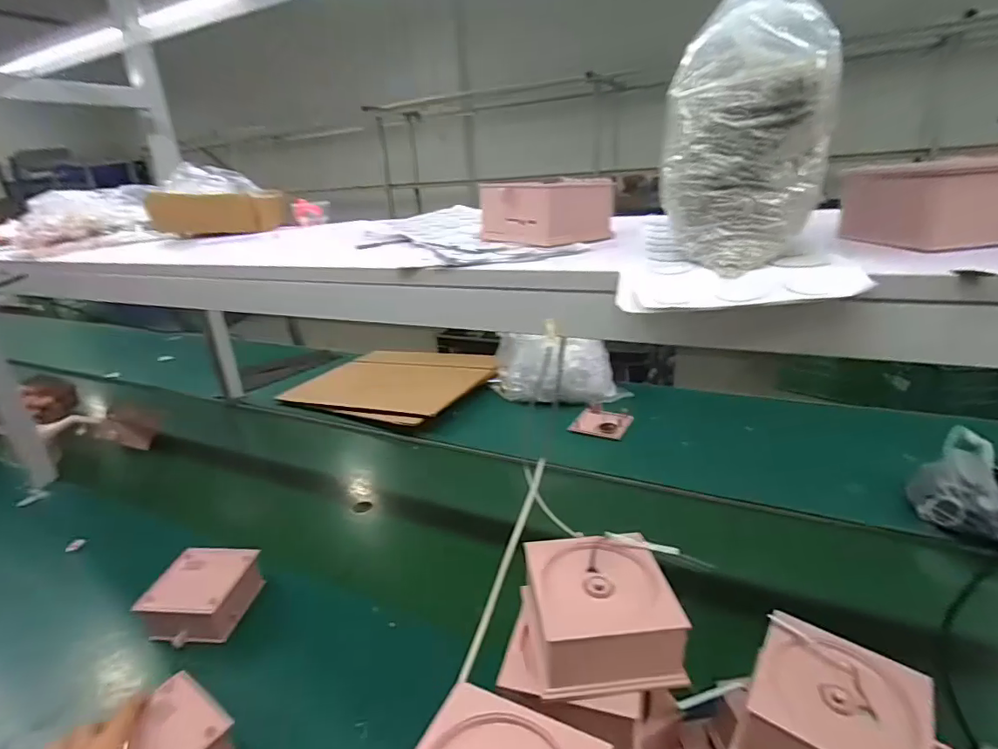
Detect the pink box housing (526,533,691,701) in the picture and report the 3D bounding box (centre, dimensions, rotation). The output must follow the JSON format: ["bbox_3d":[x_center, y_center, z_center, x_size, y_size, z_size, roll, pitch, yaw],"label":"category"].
[{"bbox_3d":[0.081,0.188,0.409,0.109,0.060,0.104,-5,21,-2],"label":"pink box housing"}]

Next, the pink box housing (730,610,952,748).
[{"bbox_3d":[0.246,0.251,0.367,0.114,0.059,0.106,13,27,38],"label":"pink box housing"}]

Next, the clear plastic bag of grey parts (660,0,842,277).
[{"bbox_3d":[0.172,-0.161,0.360,0.106,0.153,0.089,8,24,29],"label":"clear plastic bag of grey parts"}]

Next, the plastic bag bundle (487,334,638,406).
[{"bbox_3d":[0.137,-0.010,1.200,0.318,0.146,0.138,1,22,13],"label":"plastic bag bundle"}]

